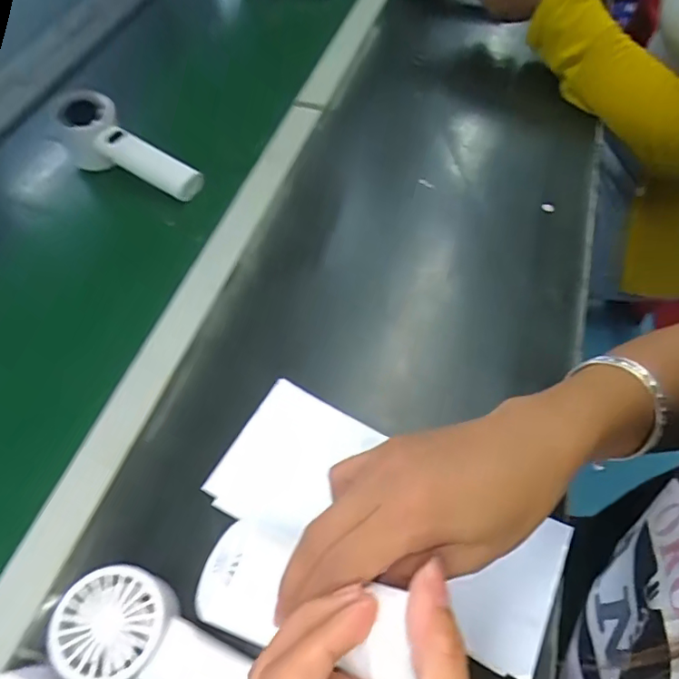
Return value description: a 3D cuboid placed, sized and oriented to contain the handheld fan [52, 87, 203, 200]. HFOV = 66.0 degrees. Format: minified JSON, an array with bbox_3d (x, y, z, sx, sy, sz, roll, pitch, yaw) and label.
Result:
[{"bbox_3d":[-0.198,-0.179,0.501,0.148,0.055,0.043,28,60,3],"label":"handheld fan"}]

